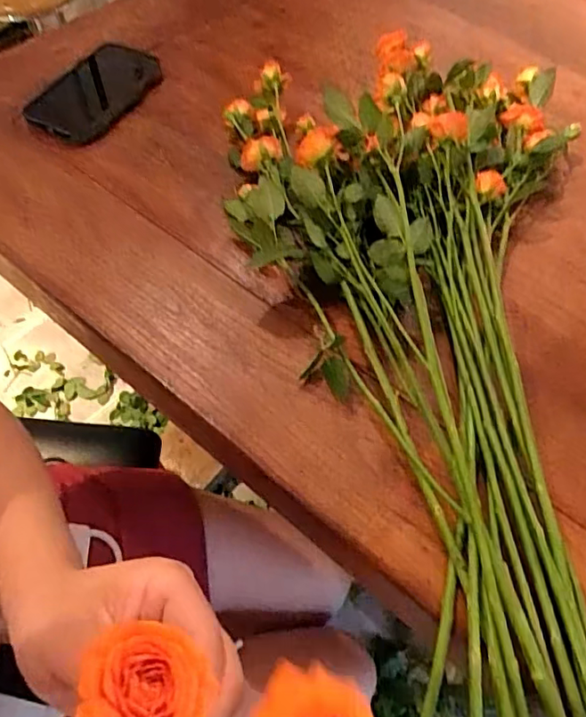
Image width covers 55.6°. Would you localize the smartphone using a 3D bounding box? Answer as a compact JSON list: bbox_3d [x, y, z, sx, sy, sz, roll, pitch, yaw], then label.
[{"bbox_3d":[-0.201,-0.274,0.573,0.080,0.011,0.138,34,72,7],"label":"smartphone"}]

